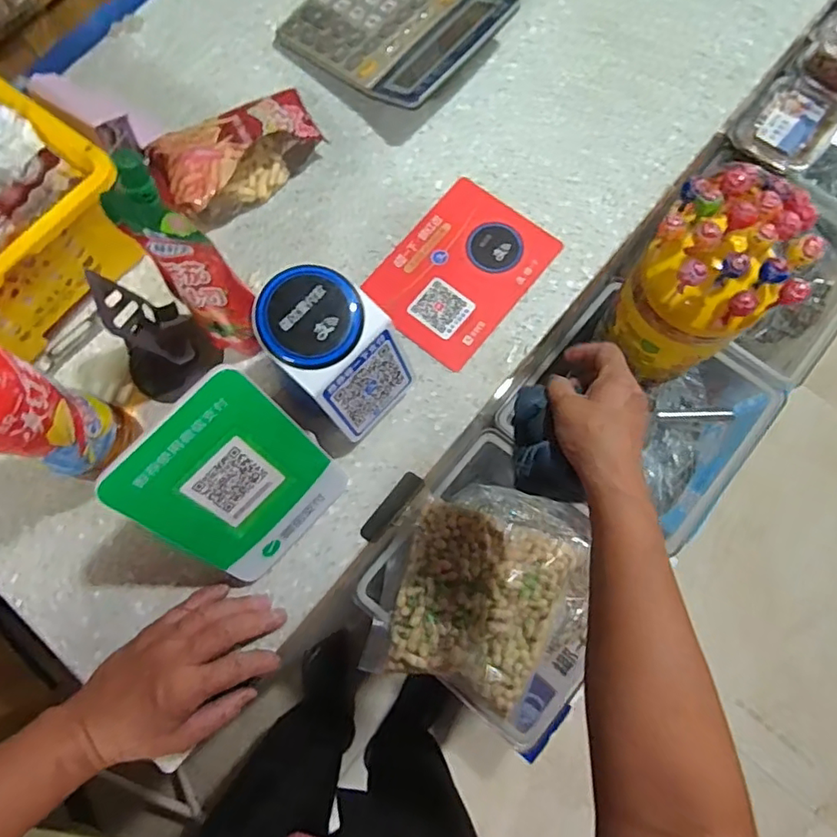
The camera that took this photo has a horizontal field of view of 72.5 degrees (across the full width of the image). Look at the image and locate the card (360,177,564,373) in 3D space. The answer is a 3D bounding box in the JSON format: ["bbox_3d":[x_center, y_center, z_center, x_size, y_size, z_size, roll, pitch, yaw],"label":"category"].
[{"bbox_3d":[0.038,-0.135,0.516,0.120,0.005,0.158,38,79,11],"label":"card"}]

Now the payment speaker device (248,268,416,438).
[{"bbox_3d":[-0.064,-0.045,0.434,0.096,0.124,0.085,42,81,11],"label":"payment speaker device"}]

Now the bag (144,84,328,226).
[{"bbox_3d":[-0.172,-0.249,0.526,0.163,0.051,0.100,-28,77,-5],"label":"bag"}]

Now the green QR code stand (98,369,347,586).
[{"bbox_3d":[-0.126,0.047,0.402,0.086,0.145,0.114,41,81,11],"label":"green QR code stand"}]

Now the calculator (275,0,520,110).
[{"bbox_3d":[-0.022,-0.390,0.560,0.194,0.043,0.155,40,80,11],"label":"calculator"}]

